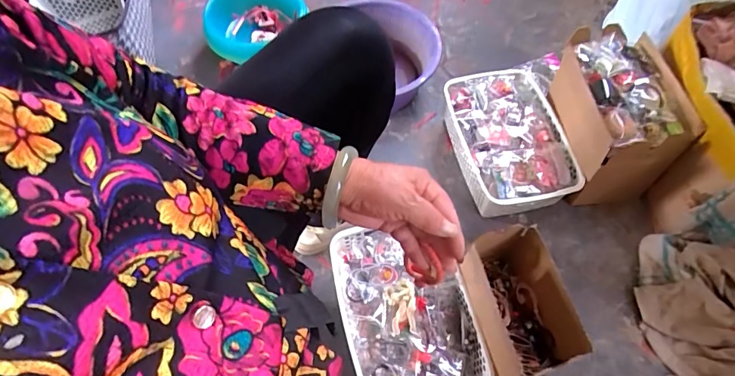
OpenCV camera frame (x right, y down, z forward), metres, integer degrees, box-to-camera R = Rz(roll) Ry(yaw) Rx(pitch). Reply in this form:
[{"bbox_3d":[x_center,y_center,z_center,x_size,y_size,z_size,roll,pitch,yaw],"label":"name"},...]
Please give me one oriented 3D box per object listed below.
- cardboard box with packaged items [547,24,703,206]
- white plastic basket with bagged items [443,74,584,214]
[{"bbox_3d":[0.432,-0.133,0.802,0.142,0.194,0.253,-4,63,-2],"label":"cardboard box with packaged items"},{"bbox_3d":[0.270,-0.092,0.855,0.201,0.092,0.292,-8,63,-4],"label":"white plastic basket with bagged items"}]

